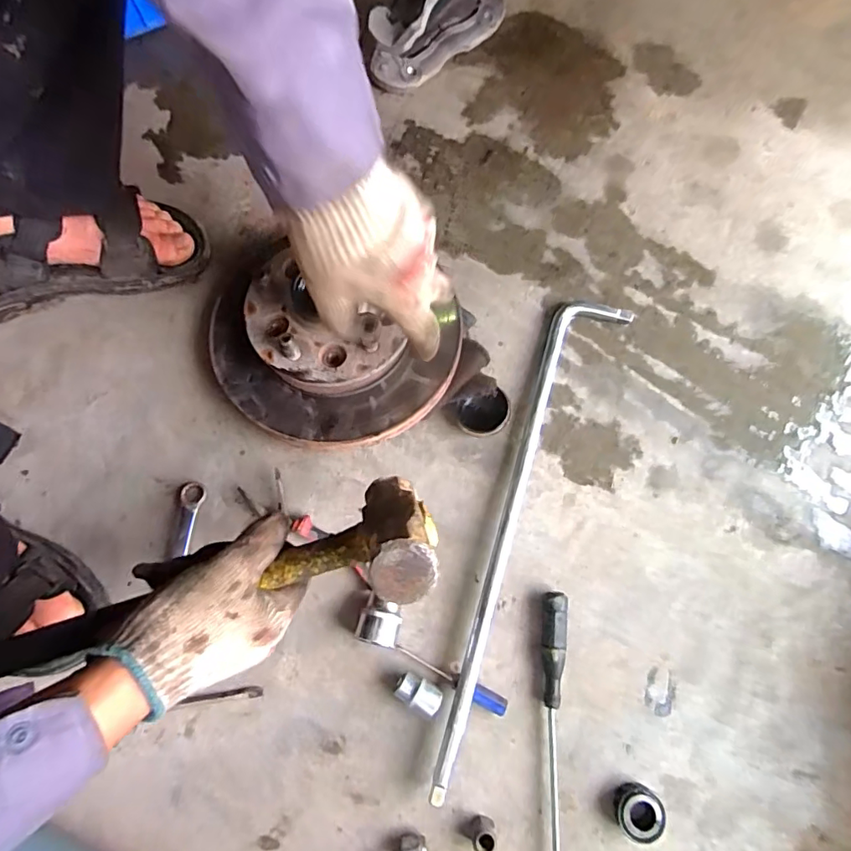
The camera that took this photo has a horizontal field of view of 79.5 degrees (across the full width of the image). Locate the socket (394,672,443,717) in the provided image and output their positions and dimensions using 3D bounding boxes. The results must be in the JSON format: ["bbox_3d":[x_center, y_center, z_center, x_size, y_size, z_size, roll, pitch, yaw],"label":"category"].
[{"bbox_3d":[-0.006,0.244,0.467,0.043,0.023,0.021,25,79,4],"label":"socket"}]

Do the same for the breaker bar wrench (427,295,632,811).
[{"bbox_3d":[0.100,0.094,0.503,0.071,0.034,0.498,20,78,3],"label":"breaker bar wrench"}]

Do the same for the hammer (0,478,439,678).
[{"bbox_3d":[-0.167,0.117,0.343,0.353,0.076,0.078,-16,79,-1],"label":"hammer"}]

